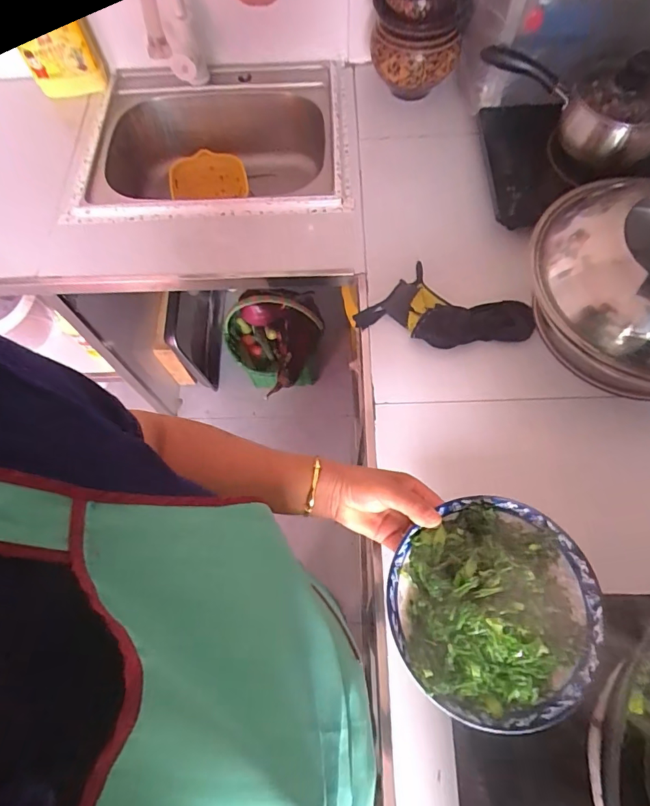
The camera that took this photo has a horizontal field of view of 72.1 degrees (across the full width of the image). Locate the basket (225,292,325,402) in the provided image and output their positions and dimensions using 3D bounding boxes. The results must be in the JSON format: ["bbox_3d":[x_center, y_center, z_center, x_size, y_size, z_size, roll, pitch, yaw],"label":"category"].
[{"bbox_3d":[-0.137,-0.180,1.319,0.283,0.298,0.291,-1,68,2],"label":"basket"}]

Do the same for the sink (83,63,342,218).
[{"bbox_3d":[-0.258,-0.551,1.053,0.577,0.210,0.474,-4,67,1],"label":"sink"}]

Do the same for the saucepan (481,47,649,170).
[{"bbox_3d":[0.435,-0.539,0.768,0.322,0.128,0.160,27,71,12],"label":"saucepan"}]

